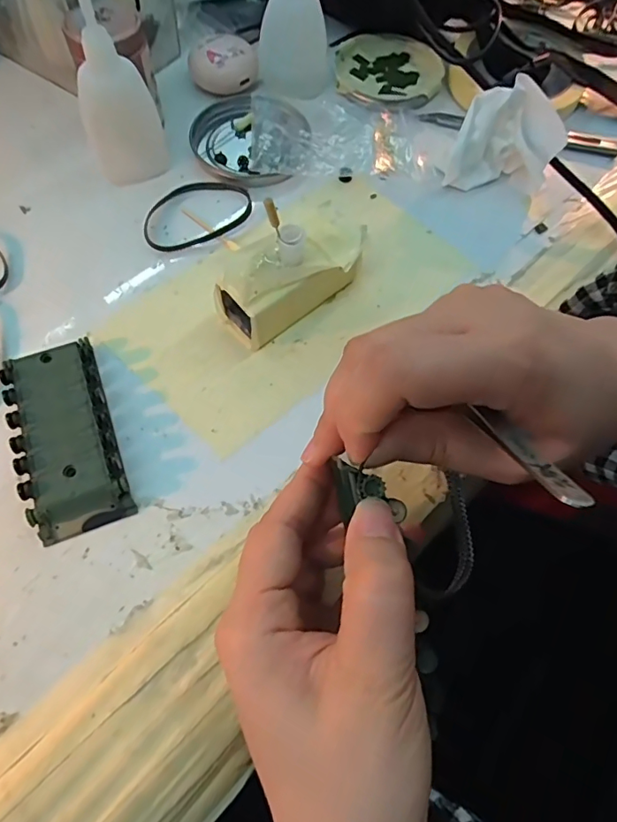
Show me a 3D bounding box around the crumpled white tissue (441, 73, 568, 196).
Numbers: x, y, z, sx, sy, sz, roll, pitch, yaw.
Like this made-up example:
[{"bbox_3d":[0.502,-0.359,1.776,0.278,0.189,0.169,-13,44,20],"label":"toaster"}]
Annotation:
[{"bbox_3d":[0.125,-0.170,0.319,0.066,0.045,0.047,21,65,8],"label":"crumpled white tissue"}]

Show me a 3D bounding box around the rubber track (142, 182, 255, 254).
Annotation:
[{"bbox_3d":[-0.069,-0.123,0.312,0.070,0.004,0.045,-22,67,-12],"label":"rubber track"}]

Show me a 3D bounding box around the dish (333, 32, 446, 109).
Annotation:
[{"bbox_3d":[0.059,-0.254,0.377,0.078,0.017,0.081,1,64,-2],"label":"dish"}]

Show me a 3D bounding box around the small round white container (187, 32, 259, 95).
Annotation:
[{"bbox_3d":[-0.060,-0.246,0.355,0.047,0.024,0.030,-7,65,-5],"label":"small round white container"}]

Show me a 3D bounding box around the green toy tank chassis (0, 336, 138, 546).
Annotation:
[{"bbox_3d":[-0.117,0.011,0.242,0.044,0.016,0.095,-19,66,-11],"label":"green toy tank chassis"}]

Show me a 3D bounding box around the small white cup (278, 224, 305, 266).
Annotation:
[{"bbox_3d":[-0.009,-0.083,0.253,0.013,0.019,0.012,1,64,-2],"label":"small white cup"}]

